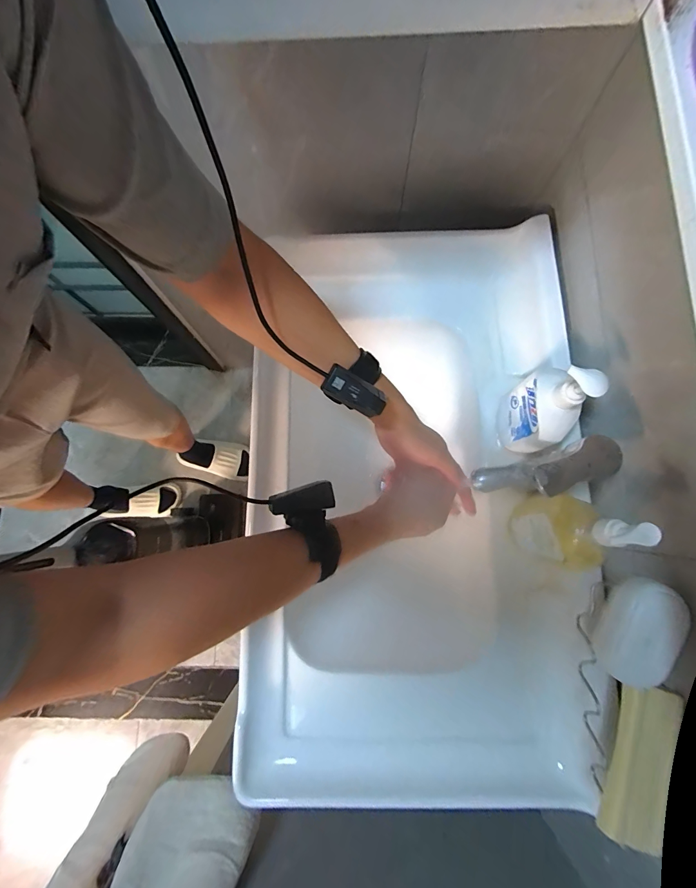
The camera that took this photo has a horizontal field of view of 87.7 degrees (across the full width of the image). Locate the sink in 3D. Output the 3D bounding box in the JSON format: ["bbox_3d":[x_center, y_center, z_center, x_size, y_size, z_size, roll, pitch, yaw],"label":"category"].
[{"bbox_3d":[0.081,0.058,0.556,0.456,0.121,0.798,0,79,1],"label":"sink"}]

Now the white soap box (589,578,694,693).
[{"bbox_3d":[0.287,0.182,0.355,0.042,0.062,0.098,18,96,-32],"label":"white soap box"}]

